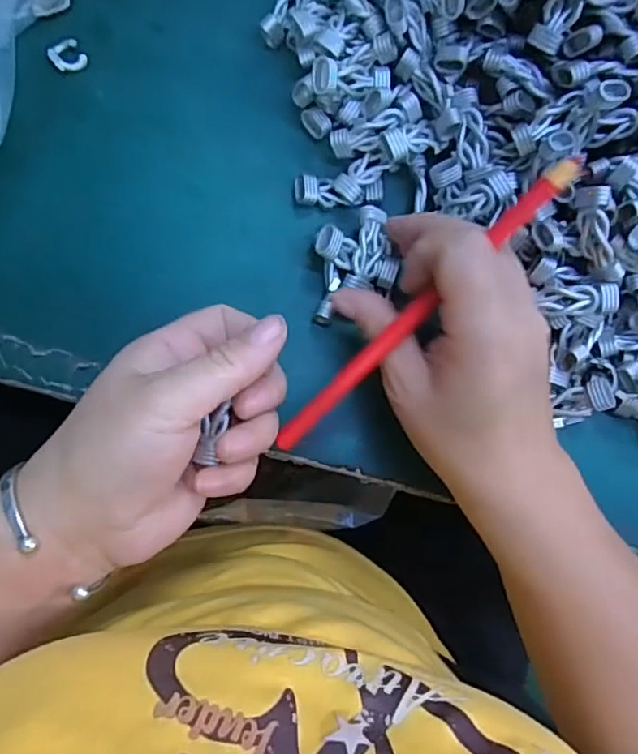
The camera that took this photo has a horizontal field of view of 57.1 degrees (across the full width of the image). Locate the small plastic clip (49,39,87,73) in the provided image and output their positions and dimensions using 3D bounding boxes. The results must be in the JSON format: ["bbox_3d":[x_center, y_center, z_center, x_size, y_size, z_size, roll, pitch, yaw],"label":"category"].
[{"bbox_3d":[-0.121,-0.154,0.283,0.015,0.004,0.015,0,87,-7],"label":"small plastic clip"}]

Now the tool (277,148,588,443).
[{"bbox_3d":[0.041,-0.026,0.247,0.009,0.005,0.167,45,107,-3],"label":"tool"}]

